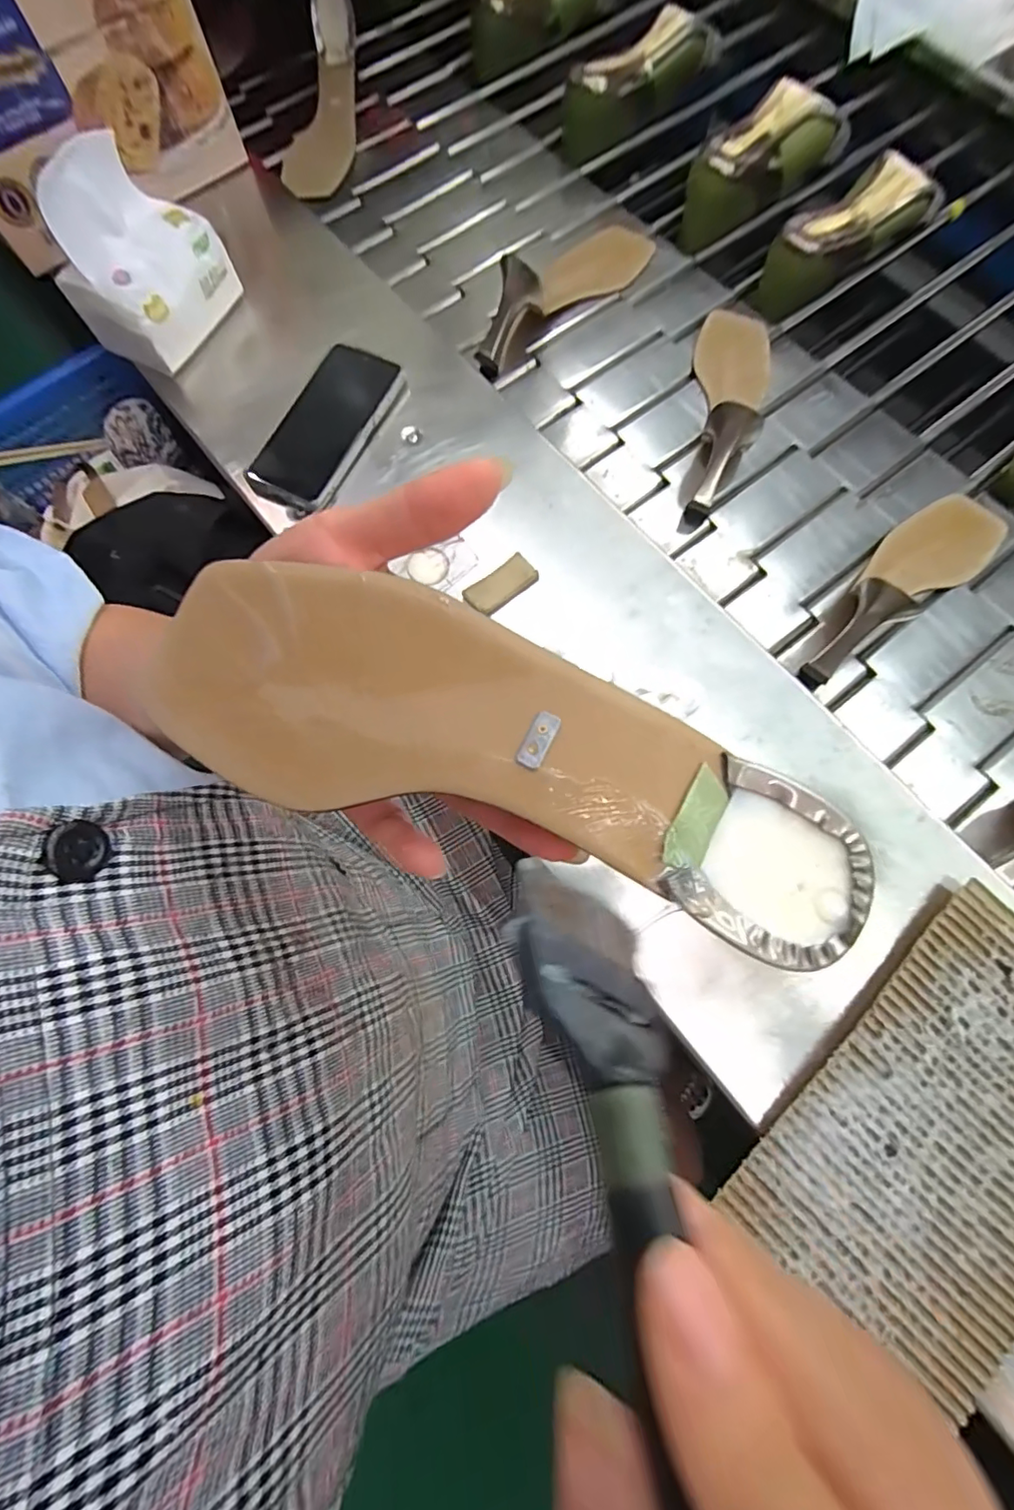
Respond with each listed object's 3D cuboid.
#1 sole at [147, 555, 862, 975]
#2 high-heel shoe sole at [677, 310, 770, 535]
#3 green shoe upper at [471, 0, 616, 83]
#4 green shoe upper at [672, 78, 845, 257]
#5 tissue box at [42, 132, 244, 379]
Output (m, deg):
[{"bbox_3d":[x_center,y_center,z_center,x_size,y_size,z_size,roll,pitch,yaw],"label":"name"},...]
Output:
[{"bbox_3d":[-0.010,-0.003,0.160,0.224,0.028,0.067,20,75,11],"label":"sole"},{"bbox_3d":[0.219,-0.347,0.523,0.071,0.069,0.265,10,77,2],"label":"high-heel shoe sole"},{"bbox_3d":[0.043,-0.962,0.709,0.221,0.065,0.079,-43,79,-10],"label":"green shoe upper"},{"bbox_3d":[0.277,-0.666,0.619,0.216,0.067,0.077,-34,78,-8],"label":"green shoe upper"},{"bbox_3d":[-0.323,-0.435,0.485,0.097,0.100,0.121,22,78,5],"label":"tissue box"}]

